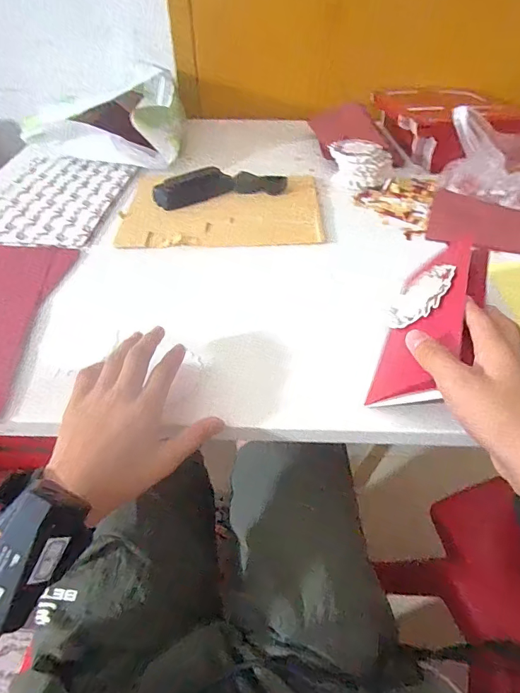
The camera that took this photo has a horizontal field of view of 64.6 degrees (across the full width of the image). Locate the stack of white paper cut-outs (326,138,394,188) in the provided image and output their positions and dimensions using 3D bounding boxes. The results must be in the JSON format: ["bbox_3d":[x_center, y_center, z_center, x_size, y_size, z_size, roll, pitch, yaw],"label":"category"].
[{"bbox_3d":[0.144,-0.264,0.602,0.068,0.051,0.083,-24,48,-22],"label":"stack of white paper cut-outs"}]

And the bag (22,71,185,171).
[{"bbox_3d":[-0.237,-0.357,0.659,0.204,0.107,0.150,0,43,2],"label":"bag"}]

